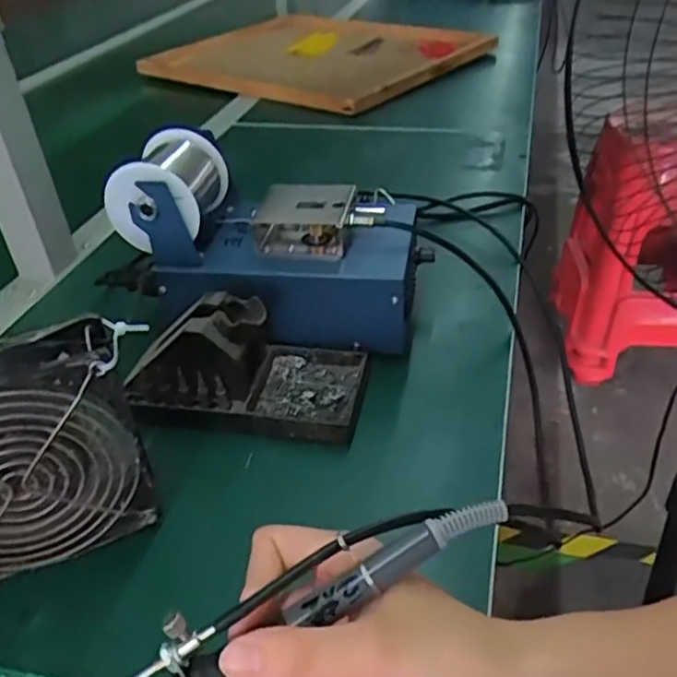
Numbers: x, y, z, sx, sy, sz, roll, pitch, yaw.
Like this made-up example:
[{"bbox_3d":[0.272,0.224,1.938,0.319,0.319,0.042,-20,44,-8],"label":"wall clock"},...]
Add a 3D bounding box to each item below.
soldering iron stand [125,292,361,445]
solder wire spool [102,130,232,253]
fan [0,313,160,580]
[{"bbox_3d":[-0.060,0.011,0.443,0.150,0.065,0.080,3,37,10],"label":"soldering iron stand"},{"bbox_3d":[-0.120,-0.107,0.476,0.062,0.060,0.070,4,37,12],"label":"solder wire spool"},{"bbox_3d":[-0.160,0.060,0.339,0.122,0.116,0.039,-17,38,-17],"label":"fan"}]

